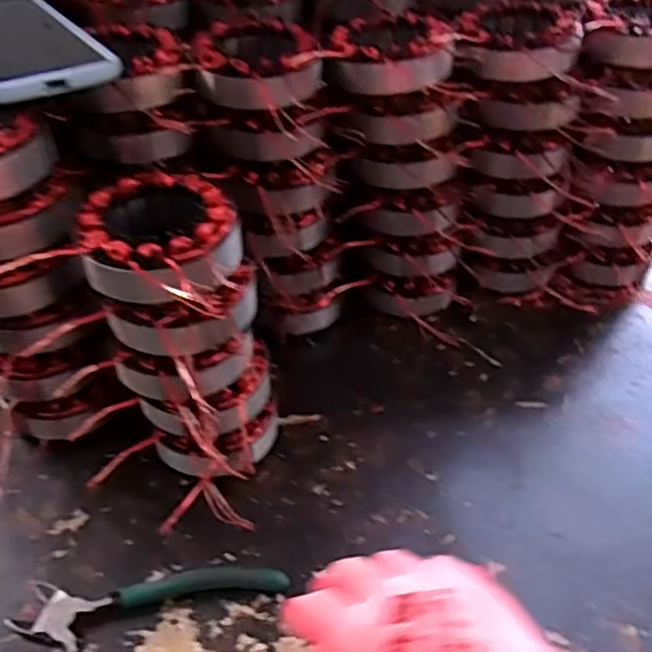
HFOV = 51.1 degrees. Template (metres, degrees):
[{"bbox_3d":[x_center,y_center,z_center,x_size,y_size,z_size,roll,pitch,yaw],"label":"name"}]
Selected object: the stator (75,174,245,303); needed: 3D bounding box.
[{"bbox_3d":[-0.093,-0.045,0.374,0.083,0.032,0.095,10,45,8],"label":"stator"}]

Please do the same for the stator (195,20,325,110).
[{"bbox_3d":[-0.044,-0.175,0.459,0.091,0.029,0.074,27,50,23],"label":"stator"}]

